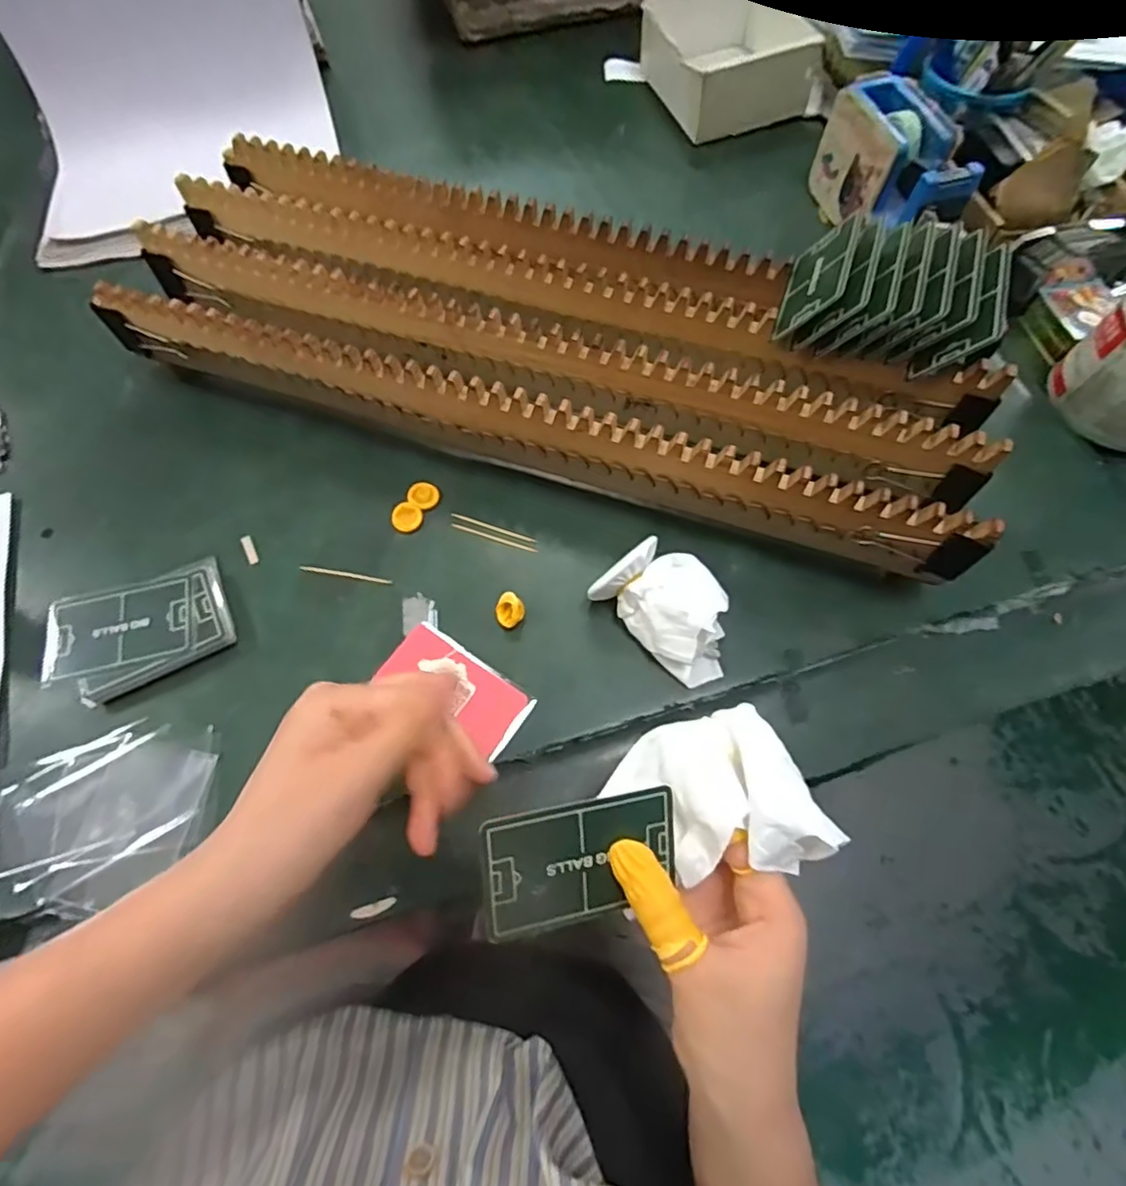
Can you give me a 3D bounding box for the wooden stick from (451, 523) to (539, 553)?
[{"bbox_3d":[-0.046,-0.037,0.418,0.062,0.004,0.004,17,67,7],"label":"wooden stick"}]

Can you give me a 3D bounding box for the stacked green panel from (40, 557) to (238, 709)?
[{"bbox_3d":[-0.263,0.023,0.380,0.107,0.014,0.068,-22,68,-9],"label":"stacked green panel"}]

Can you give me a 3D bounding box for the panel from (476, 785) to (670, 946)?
[{"bbox_3d":[0.008,0.114,0.261,0.084,0.004,0.051,-4,95,-17],"label":"panel"}]

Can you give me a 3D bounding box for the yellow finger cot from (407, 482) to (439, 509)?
[{"bbox_3d":[-0.097,-0.067,0.424,0.020,0.004,0.019,0,66,0],"label":"yellow finger cot"}]

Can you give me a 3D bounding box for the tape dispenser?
[{"bbox_3d":[0.261,-0.336,0.494,0.057,0.076,0.136,-14,67,-6],"label":"tape dispenser"}]

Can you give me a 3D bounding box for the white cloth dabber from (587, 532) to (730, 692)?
[{"bbox_3d":[0.065,0.008,0.365,0.090,0.047,0.053,41,72,16],"label":"white cloth dabber"}]

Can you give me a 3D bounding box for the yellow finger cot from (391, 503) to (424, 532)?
[{"bbox_3d":[-0.105,-0.051,0.416,0.020,0.005,0.019,0,66,0],"label":"yellow finger cot"}]

